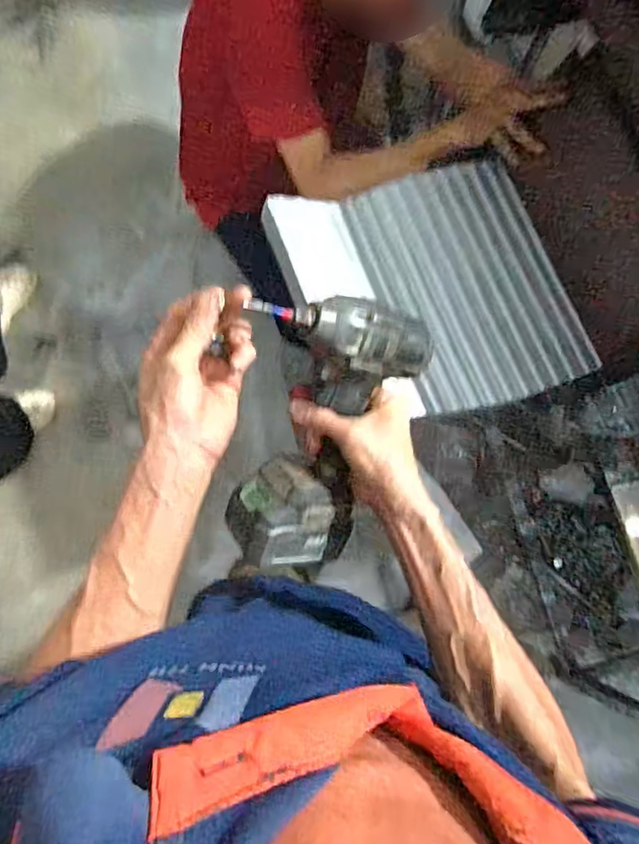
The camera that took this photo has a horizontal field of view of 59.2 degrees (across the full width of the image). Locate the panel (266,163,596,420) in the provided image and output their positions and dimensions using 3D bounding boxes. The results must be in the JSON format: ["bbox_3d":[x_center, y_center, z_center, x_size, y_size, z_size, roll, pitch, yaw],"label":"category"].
[{"bbox_3d":[0.171,-0.194,0.811,0.428,0.050,0.377,-19,80,-20],"label":"panel"}]

